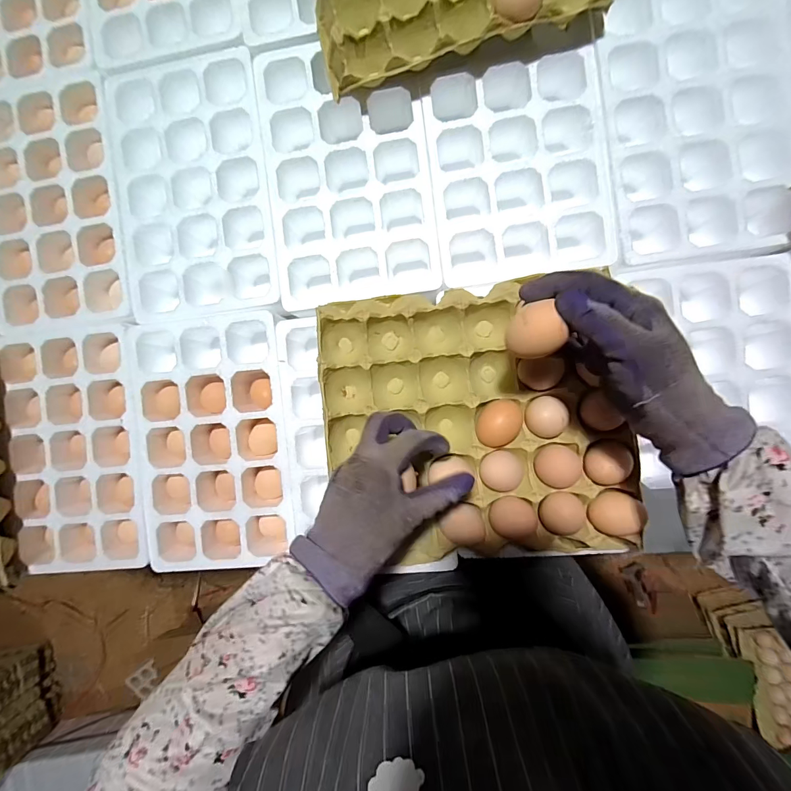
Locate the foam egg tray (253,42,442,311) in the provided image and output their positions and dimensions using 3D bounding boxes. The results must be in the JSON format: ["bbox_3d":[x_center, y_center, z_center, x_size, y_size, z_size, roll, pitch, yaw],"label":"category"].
[{"bbox_3d":[-0.053,-0.251,0.458,0.183,0.054,0.286,-7,91,6],"label":"foam egg tray"}]

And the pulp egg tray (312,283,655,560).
[{"bbox_3d":[0.075,0.026,0.394,0.290,0.051,0.269,-5,91,6],"label":"pulp egg tray"}]

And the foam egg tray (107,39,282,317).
[{"bbox_3d":[-0.238,-0.245,0.479,0.184,0.060,0.297,-6,91,6],"label":"foam egg tray"}]

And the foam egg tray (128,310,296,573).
[{"bbox_3d":[-0.214,0.056,0.483,0.180,0.060,0.296,-6,91,6],"label":"foam egg tray"}]

